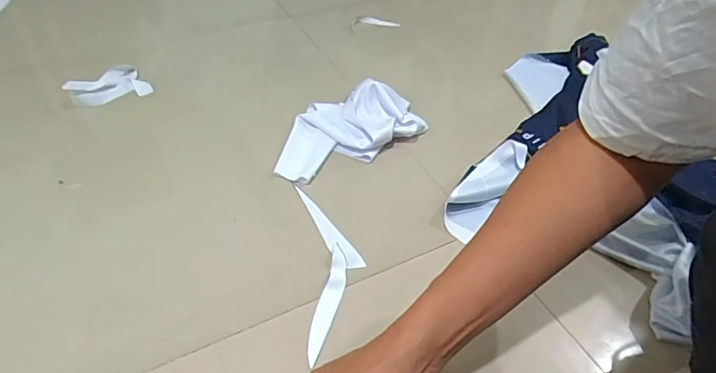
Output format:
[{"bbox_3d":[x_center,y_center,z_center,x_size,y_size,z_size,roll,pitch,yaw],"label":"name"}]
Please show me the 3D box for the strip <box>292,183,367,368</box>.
[{"bbox_3d":[-0.031,0.085,0.570,0.069,0.005,0.234,-2,46,-8],"label":"strip"}]

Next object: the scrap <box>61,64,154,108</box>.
[{"bbox_3d":[-0.390,-0.155,0.758,0.107,0.018,0.086,-28,55,-29],"label":"scrap"}]

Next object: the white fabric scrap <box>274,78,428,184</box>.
[{"bbox_3d":[-0.020,-0.094,0.716,0.243,0.052,0.129,-22,52,-25],"label":"white fabric scrap"}]

